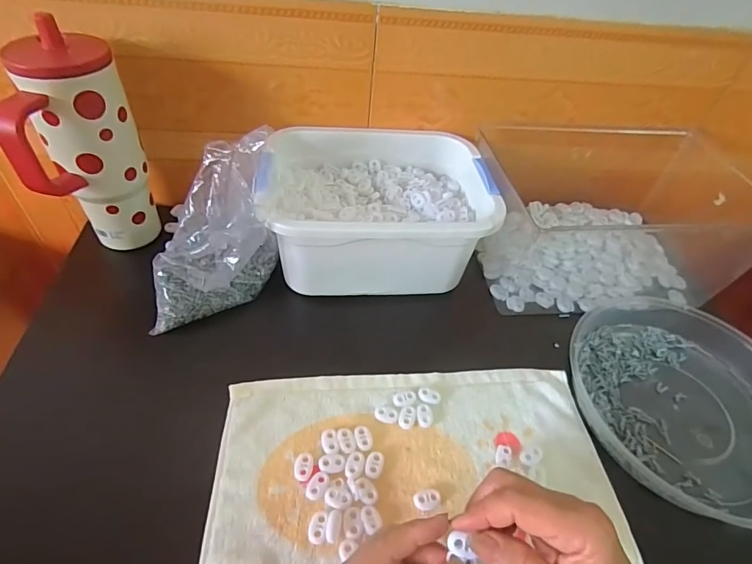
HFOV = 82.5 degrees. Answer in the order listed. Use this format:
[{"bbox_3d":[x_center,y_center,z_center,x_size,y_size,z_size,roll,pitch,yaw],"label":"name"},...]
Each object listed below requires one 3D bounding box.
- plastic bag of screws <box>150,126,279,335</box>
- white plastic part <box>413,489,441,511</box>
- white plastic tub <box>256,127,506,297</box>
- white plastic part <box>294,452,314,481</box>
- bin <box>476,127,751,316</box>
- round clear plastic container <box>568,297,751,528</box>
[{"bbox_3d":[-0.168,-0.051,0.439,0.140,0.141,0.111,-11,50,-16],"label":"plastic bag of screws"},{"bbox_3d":[0.042,0.177,0.350,0.022,0.006,0.015,-2,48,-9],"label":"white plastic part"},{"bbox_3d":[-0.002,-0.081,0.504,0.247,0.114,0.187,-2,48,-8],"label":"white plastic tub"},{"bbox_3d":[-0.060,0.154,0.358,0.015,0.005,0.022,2,47,-4],"label":"white plastic part"},{"bbox_3d":[0.281,-0.090,0.544,0.293,0.124,0.224,0,48,-6],"label":"bin"},{"bbox_3d":[0.306,0.115,0.429,0.223,0.039,0.242,-9,49,-14],"label":"round clear plastic container"}]

